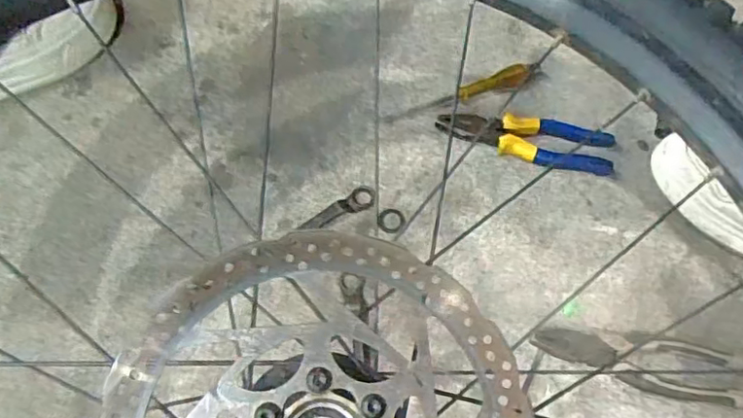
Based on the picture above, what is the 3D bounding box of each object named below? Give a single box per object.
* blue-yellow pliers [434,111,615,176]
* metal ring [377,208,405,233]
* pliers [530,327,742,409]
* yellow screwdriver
[{"bbox_3d":[0.171,-0.080,0.664,0.191,0.013,0.052,13,65,7],"label":"blue-yellow pliers"},{"bbox_3d":[0.020,0.012,0.622,0.028,0.004,0.028,0,64,0],"label":"metal ring"},{"bbox_3d":[0.248,0.138,0.550,0.194,0.019,0.054,10,64,5],"label":"pliers"},{"bbox_3d":[0.100,-0.133,0.696,0.180,0.017,0.025,-19,65,-9],"label":"yellow screwdriver"}]

